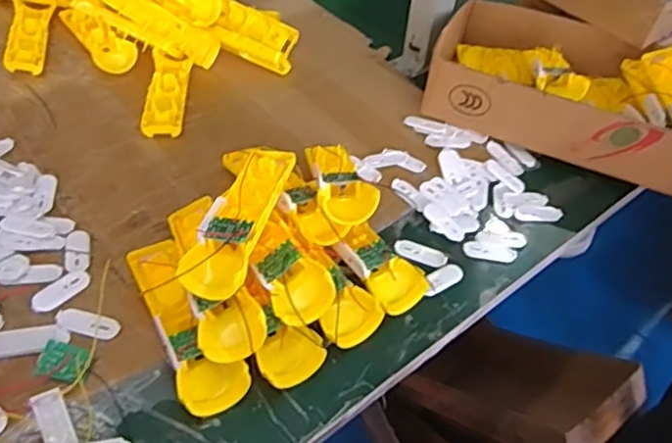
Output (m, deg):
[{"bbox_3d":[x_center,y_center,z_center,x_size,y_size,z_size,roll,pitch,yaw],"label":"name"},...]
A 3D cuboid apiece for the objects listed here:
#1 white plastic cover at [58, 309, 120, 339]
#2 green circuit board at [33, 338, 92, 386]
[{"bbox_3d":[-0.200,0.082,0.493,0.050,0.007,0.022,12,47,5],"label":"white plastic cover"},{"bbox_3d":[-0.203,0.106,0.458,0.034,0.006,0.027,23,66,-12],"label":"green circuit board"}]

